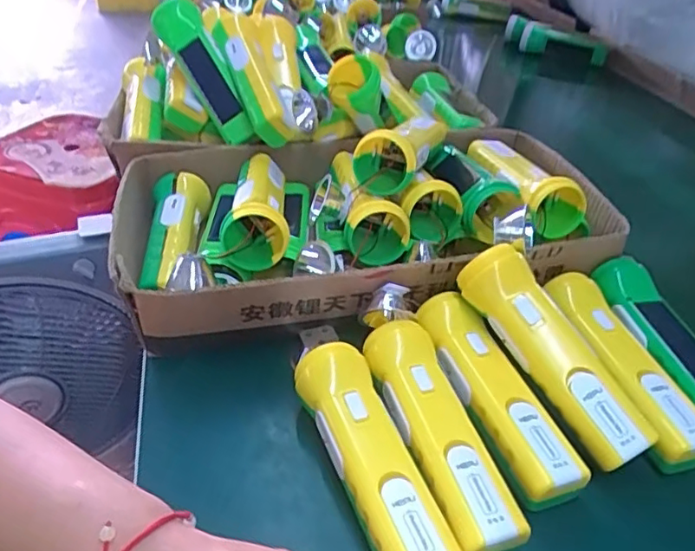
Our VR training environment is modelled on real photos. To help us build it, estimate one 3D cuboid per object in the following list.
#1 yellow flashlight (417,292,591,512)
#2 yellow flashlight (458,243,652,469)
[{"bbox_3d":[0.099,0.077,0.406,0.050,0.038,0.163,-10,39,-18],"label":"yellow flashlight"},{"bbox_3d":[0.142,0.052,0.407,0.044,0.042,0.163,-21,65,-30],"label":"yellow flashlight"}]

